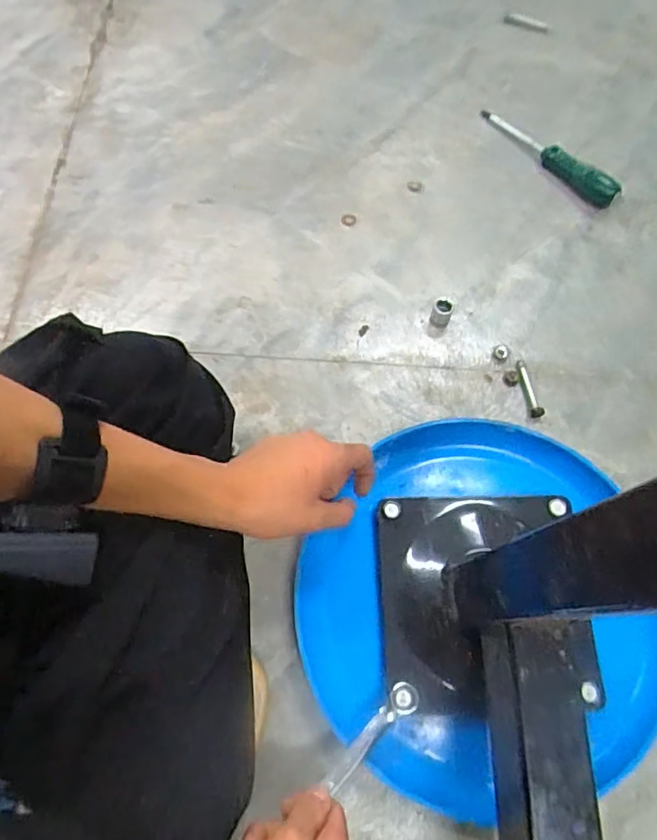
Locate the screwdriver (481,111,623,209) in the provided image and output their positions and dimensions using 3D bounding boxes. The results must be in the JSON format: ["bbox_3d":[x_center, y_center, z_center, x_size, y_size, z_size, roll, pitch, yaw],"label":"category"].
[{"bbox_3d":[0.256,-0.308,0.648,0.033,0.024,0.184,-35,73,-15],"label":"screwdriver"}]

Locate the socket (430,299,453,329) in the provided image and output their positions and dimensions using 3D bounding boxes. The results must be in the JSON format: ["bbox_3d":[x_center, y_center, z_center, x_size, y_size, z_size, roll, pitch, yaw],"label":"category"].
[{"bbox_3d":[0.113,-0.107,0.565,0.018,0.025,0.020,22,68,7],"label":"socket"}]

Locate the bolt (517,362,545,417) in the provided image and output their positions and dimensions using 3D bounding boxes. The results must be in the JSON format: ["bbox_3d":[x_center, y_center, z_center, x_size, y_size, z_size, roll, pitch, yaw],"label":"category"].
[{"bbox_3d":[0.193,-0.031,0.542,0.012,0.010,0.061,-8,68,-6],"label":"bolt"}]

